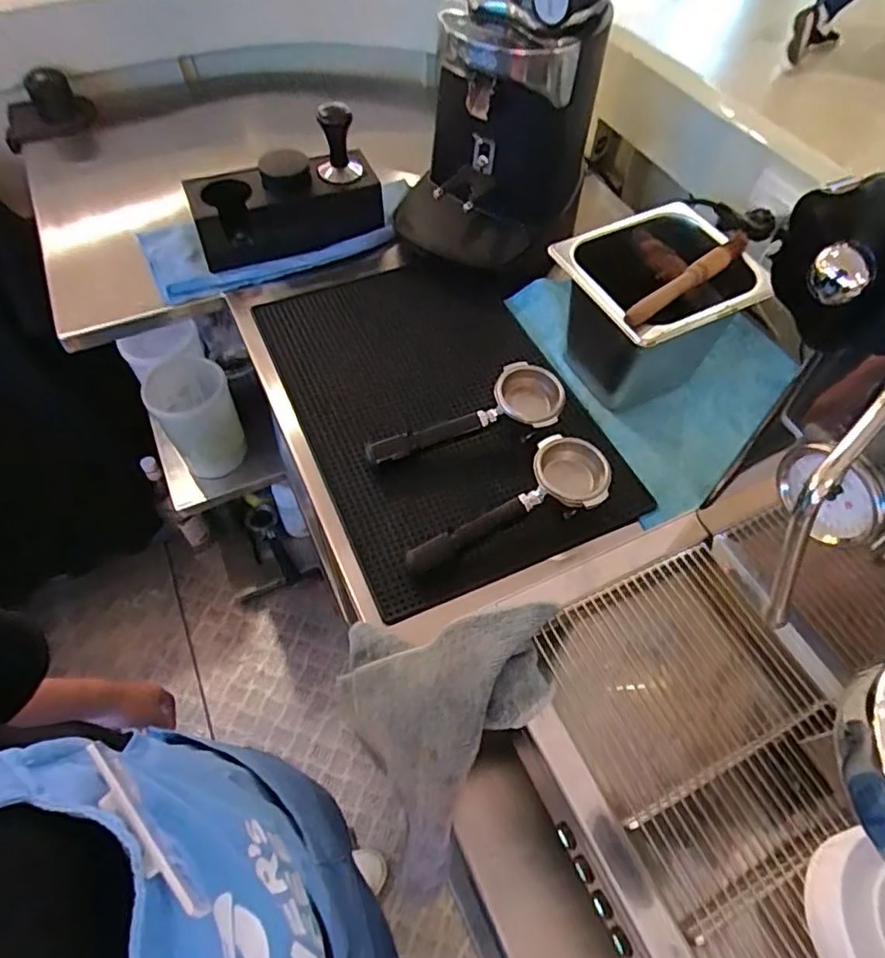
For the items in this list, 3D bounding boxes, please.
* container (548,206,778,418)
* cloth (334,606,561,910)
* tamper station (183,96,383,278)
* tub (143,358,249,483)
[{"bbox_3d":[0.214,-0.173,0.643,0.171,0.159,0.160,-20,59,-13],"label":"container"},{"bbox_3d":[-0.018,0.198,0.448,0.160,0.195,0.175,9,57,5],"label":"cloth"},{"bbox_3d":[-0.204,-0.373,0.772,0.236,0.150,0.099,-17,59,-12],"label":"tamper station"},{"bbox_3d":[-0.420,-0.109,1.036,0.131,0.180,0.146,-28,62,-18],"label":"tub"}]

